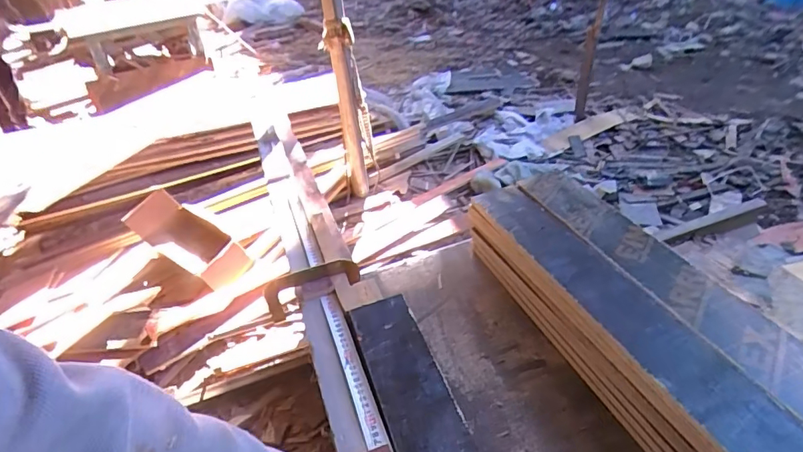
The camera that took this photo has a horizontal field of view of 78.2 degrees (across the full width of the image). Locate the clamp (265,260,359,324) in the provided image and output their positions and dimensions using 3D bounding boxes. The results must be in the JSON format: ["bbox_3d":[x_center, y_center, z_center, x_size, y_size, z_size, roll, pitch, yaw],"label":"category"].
[{"bbox_3d":[-0.145,0.094,0.772,0.163,0.061,0.025,-24,30,13],"label":"clamp"}]

